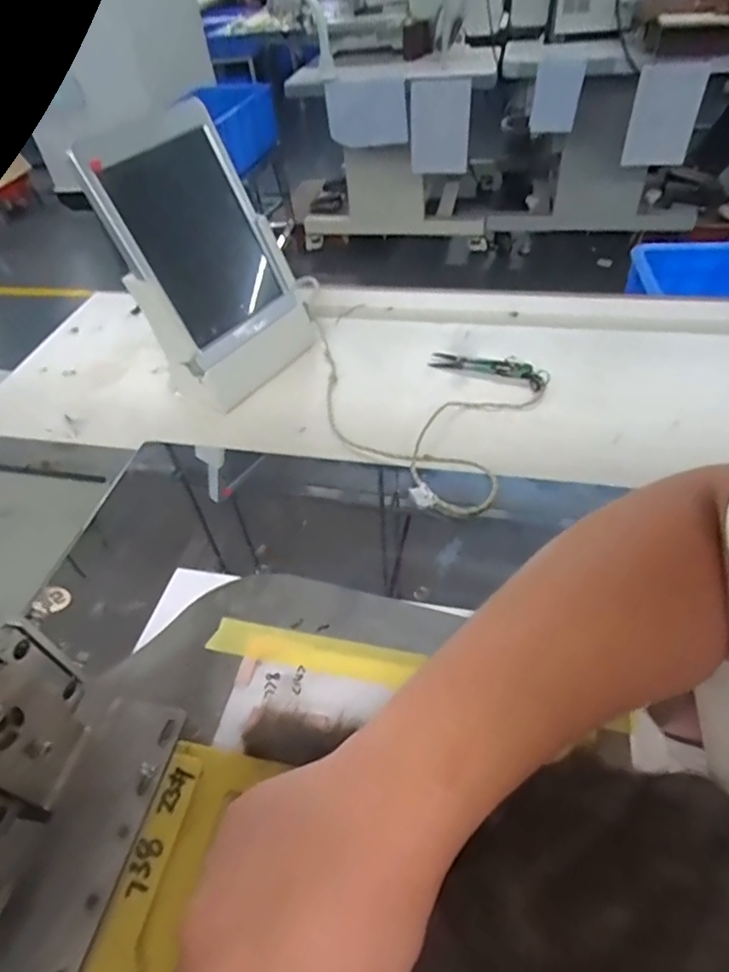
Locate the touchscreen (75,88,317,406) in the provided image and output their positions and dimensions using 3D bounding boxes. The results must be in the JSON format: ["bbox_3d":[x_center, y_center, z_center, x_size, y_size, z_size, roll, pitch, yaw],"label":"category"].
[{"bbox_3d":[-0.150,-0.218,0.562,0.102,0.238,0.164,23,54,27],"label":"touchscreen"}]

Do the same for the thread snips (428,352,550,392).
[{"bbox_3d":[0.132,-0.125,0.595,0.126,0.017,0.033,24,54,26],"label":"thread snips"}]

